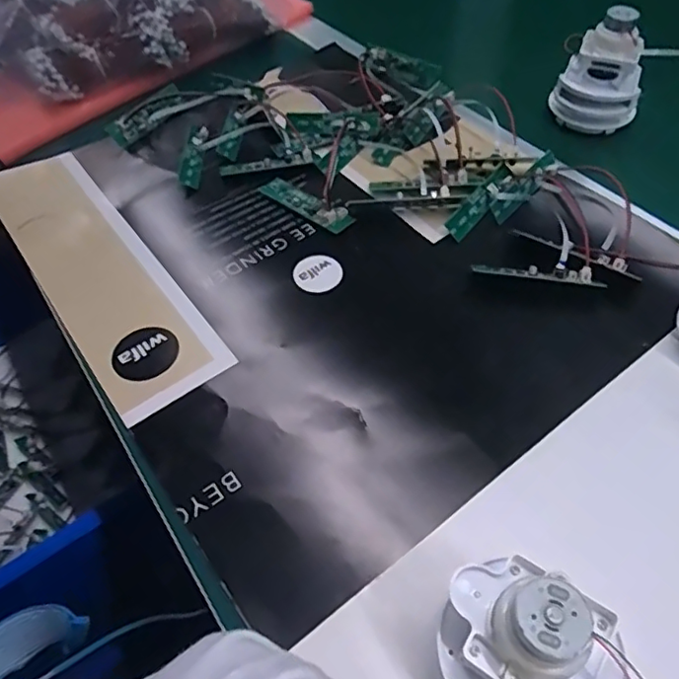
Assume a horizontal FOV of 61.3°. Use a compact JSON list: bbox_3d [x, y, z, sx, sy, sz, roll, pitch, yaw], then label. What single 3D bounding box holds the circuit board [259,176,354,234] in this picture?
[{"bbox_3d":[-0.024,-0.106,0.439,0.084,0.013,0.026,34,62,26],"label":"circuit board"}]

